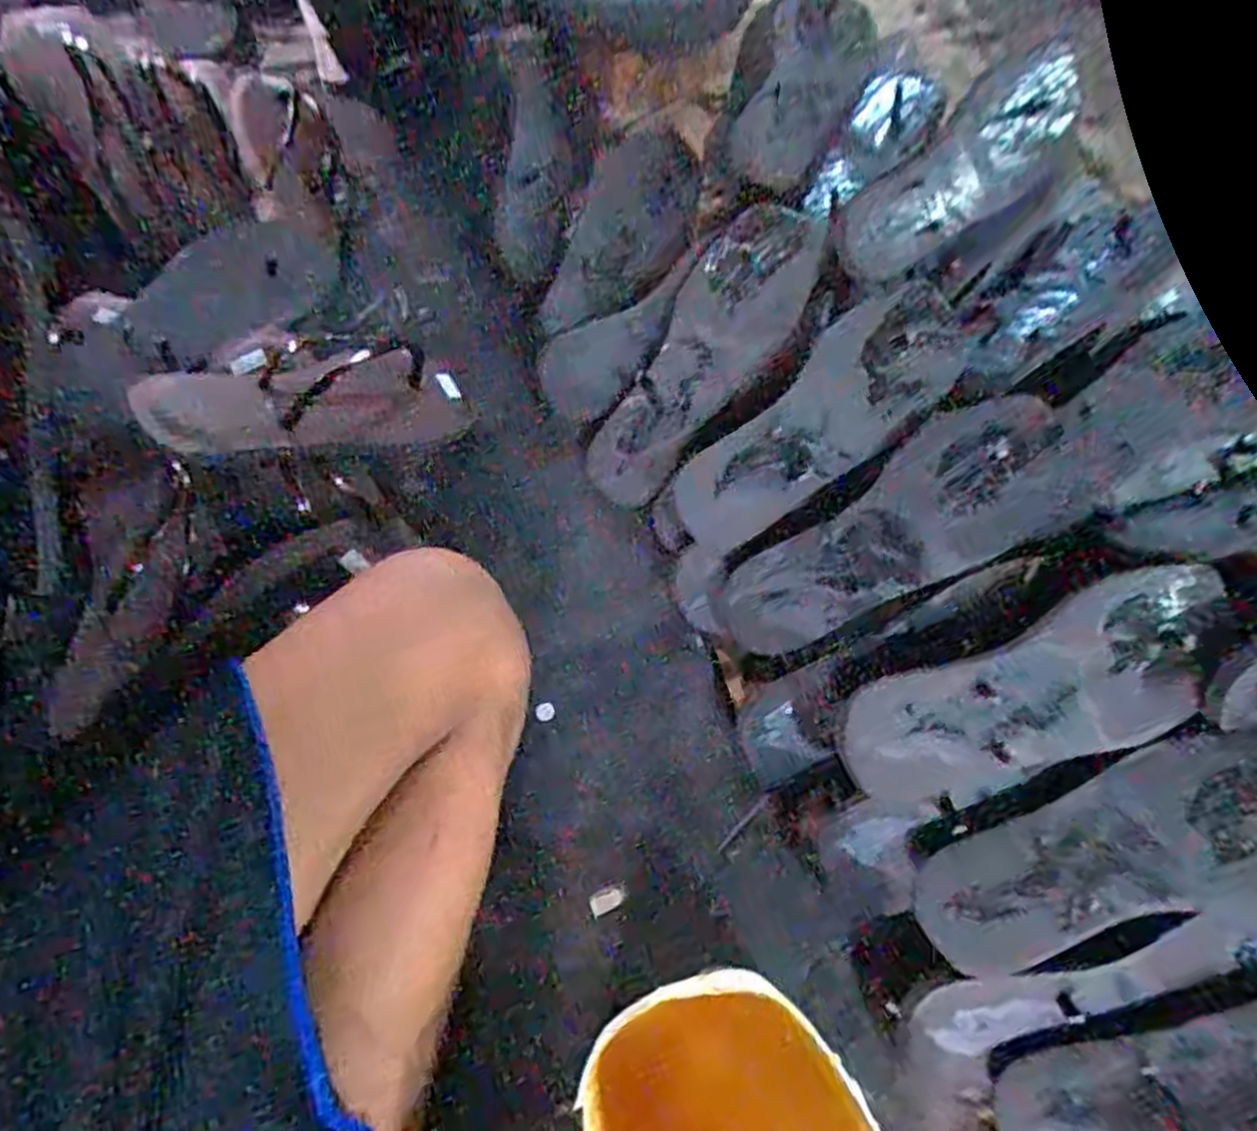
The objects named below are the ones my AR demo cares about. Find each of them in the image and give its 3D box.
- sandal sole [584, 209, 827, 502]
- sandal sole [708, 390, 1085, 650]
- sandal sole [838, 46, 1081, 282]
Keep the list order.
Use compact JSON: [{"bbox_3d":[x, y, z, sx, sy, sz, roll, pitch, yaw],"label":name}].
[{"bbox_3d":[0.058,-0.158,0.568,0.091,0.033,0.265,27,69,13],"label":"sandal sole"},{"bbox_3d":[0.174,-0.020,0.513,0.245,0.030,0.093,-29,68,3],"label":"sandal sole"},{"bbox_3d":[0.247,-0.287,0.576,0.205,0.025,0.078,-40,70,5],"label":"sandal sole"}]

